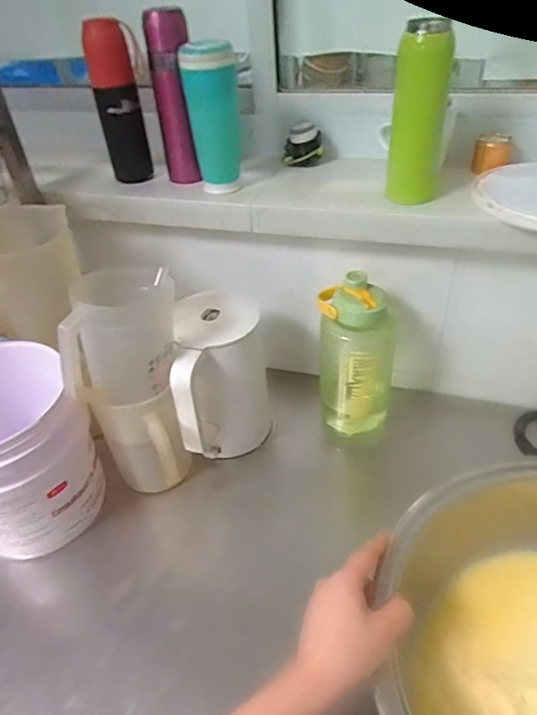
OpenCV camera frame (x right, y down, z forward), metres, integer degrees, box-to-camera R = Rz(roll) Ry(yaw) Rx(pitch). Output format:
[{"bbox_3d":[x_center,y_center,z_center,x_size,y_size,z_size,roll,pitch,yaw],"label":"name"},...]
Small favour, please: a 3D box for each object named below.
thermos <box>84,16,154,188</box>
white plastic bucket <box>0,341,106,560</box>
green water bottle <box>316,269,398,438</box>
[{"bbox_3d":[-0.238,-0.397,0.794,0.067,0.221,0.062,-15,41,-12],"label":"thermos"},{"bbox_3d":[-0.348,0.142,0.691,0.206,0.238,0.193,-24,44,-22],"label":"white plastic bucket"},{"bbox_3d":[0.135,0.009,0.775,0.116,0.268,0.099,5,41,11],"label":"green water bottle"}]

